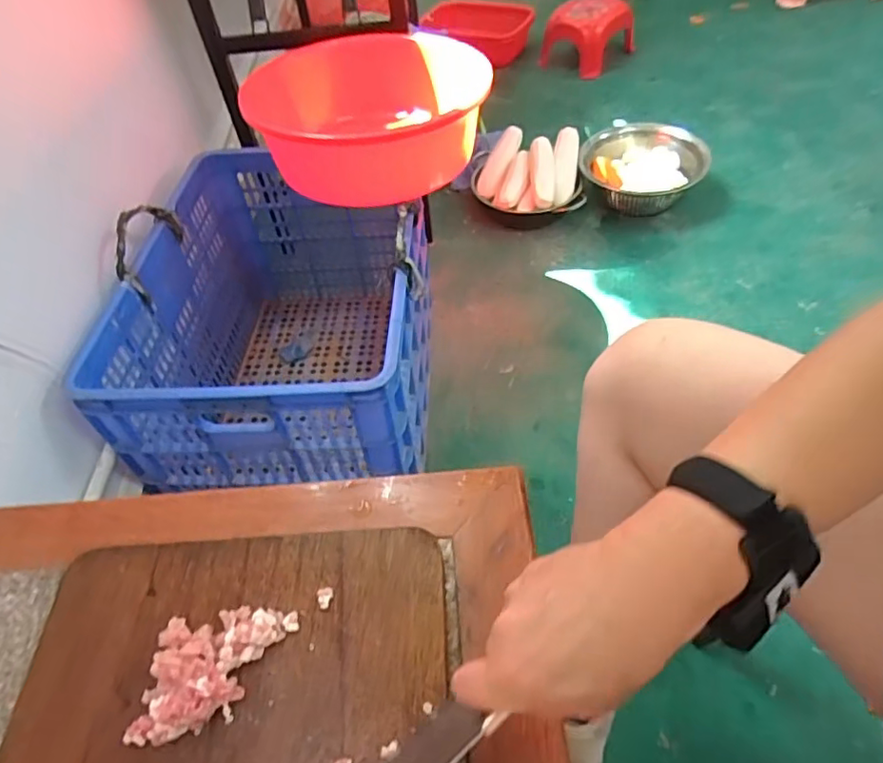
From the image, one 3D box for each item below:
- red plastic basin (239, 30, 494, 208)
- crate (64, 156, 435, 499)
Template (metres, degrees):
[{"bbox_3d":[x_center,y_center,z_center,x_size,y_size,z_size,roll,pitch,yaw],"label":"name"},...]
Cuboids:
[{"bbox_3d":[-0.108,-0.441,0.990,0.368,0.148,0.368,-3,51,4],"label":"red plastic basin"},{"bbox_3d":[-0.251,-0.091,1.043,0.443,0.396,0.604,-3,51,4],"label":"crate"}]

